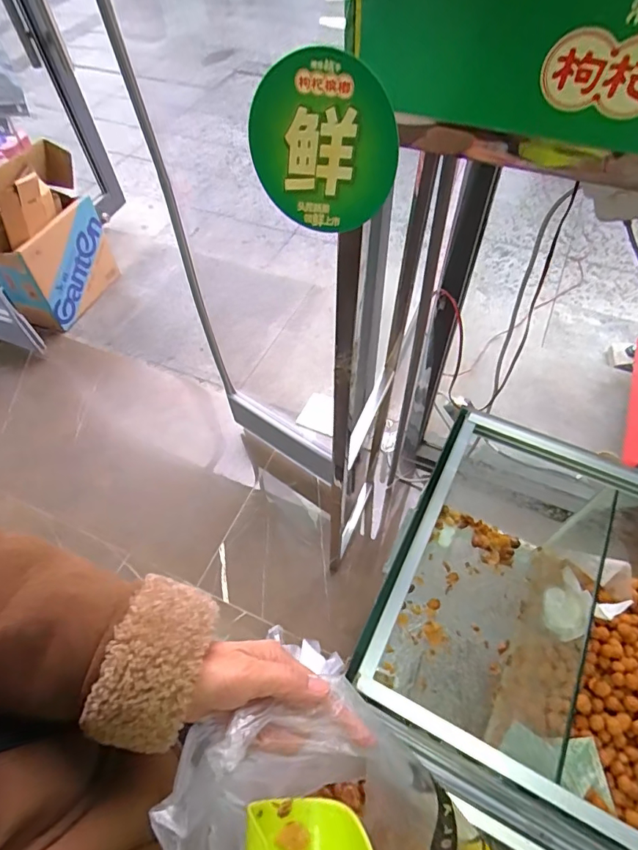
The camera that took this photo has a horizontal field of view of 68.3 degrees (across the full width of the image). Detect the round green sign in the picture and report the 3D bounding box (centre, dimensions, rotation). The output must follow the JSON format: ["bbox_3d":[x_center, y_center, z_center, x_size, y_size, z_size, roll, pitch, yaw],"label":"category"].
[{"bbox_3d":[0.003,-0.162,0.281,0.083,0.095,0.017,16,51,15],"label":"round green sign"}]

